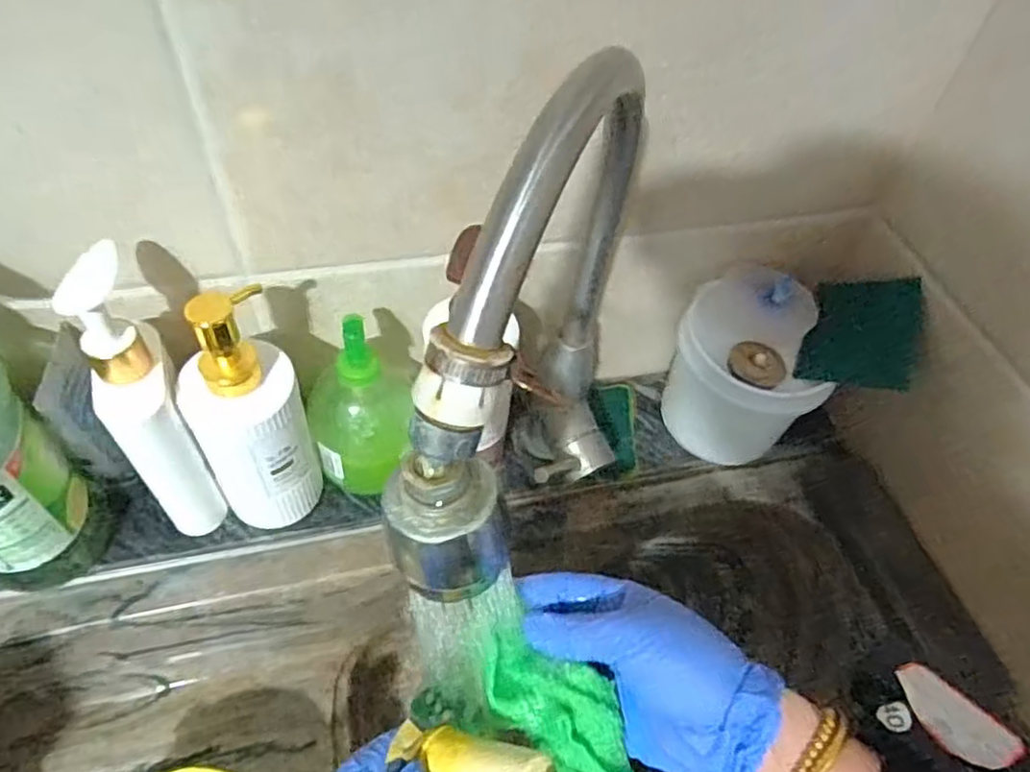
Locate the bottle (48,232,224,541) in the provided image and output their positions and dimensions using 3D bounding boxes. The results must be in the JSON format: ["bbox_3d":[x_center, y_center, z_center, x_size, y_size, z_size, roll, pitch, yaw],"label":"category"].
[{"bbox_3d":[-0.243,0.019,0.461,0.043,0.235,0.064,-17,55,-18],"label":"bottle"}]

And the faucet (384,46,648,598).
[{"bbox_3d":[0.024,-0.005,0.374,0.056,0.332,0.288,20,53,10],"label":"faucet"}]

